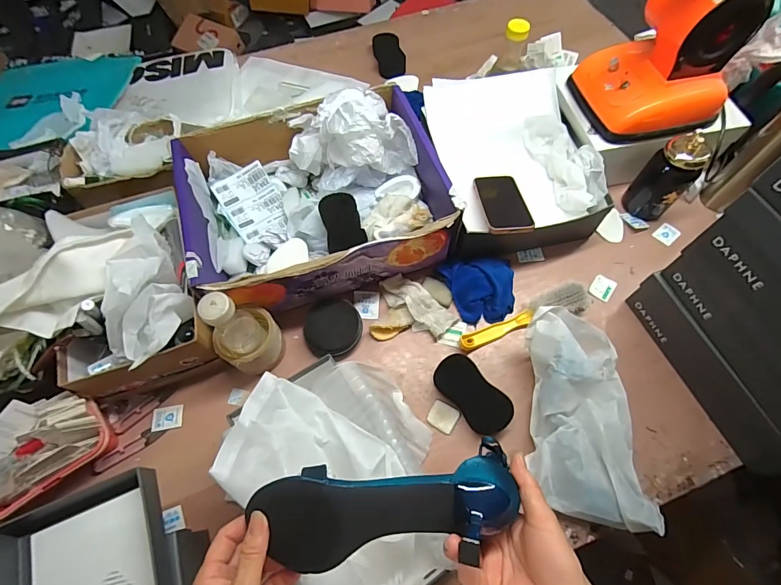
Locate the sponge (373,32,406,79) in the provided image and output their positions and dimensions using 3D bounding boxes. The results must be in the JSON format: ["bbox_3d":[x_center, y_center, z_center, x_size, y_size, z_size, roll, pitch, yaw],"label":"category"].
[{"bbox_3d":[-0.003,-0.572,0.967,0.063,0.032,0.125,-12,65,-5],"label":"sponge"}]

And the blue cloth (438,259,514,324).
[{"bbox_3d":[0.159,-0.012,0.680,0.112,0.036,0.118,-20,66,-9],"label":"blue cloth"}]

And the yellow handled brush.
[{"bbox_3d":[0.221,0.040,0.654,0.233,0.030,0.052,-21,66,-9],"label":"yellow handled brush"}]

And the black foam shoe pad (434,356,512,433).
[{"bbox_3d":[0.122,0.151,0.608,0.060,0.030,0.128,-36,69,-16],"label":"black foam shoe pad"}]

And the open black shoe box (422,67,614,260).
[{"bbox_3d":[0.213,-0.234,0.740,0.258,0.124,0.332,-9,64,-3],"label":"open black shoe box"}]

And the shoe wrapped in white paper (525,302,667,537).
[{"bbox_3d":[0.264,0.167,0.561,0.127,0.091,0.272,2,64,2],"label":"shoe wrapped in white paper"}]

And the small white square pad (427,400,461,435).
[{"bbox_3d":[0.079,0.187,0.608,0.042,0.004,0.040,27,67,13],"label":"small white square pad"}]

